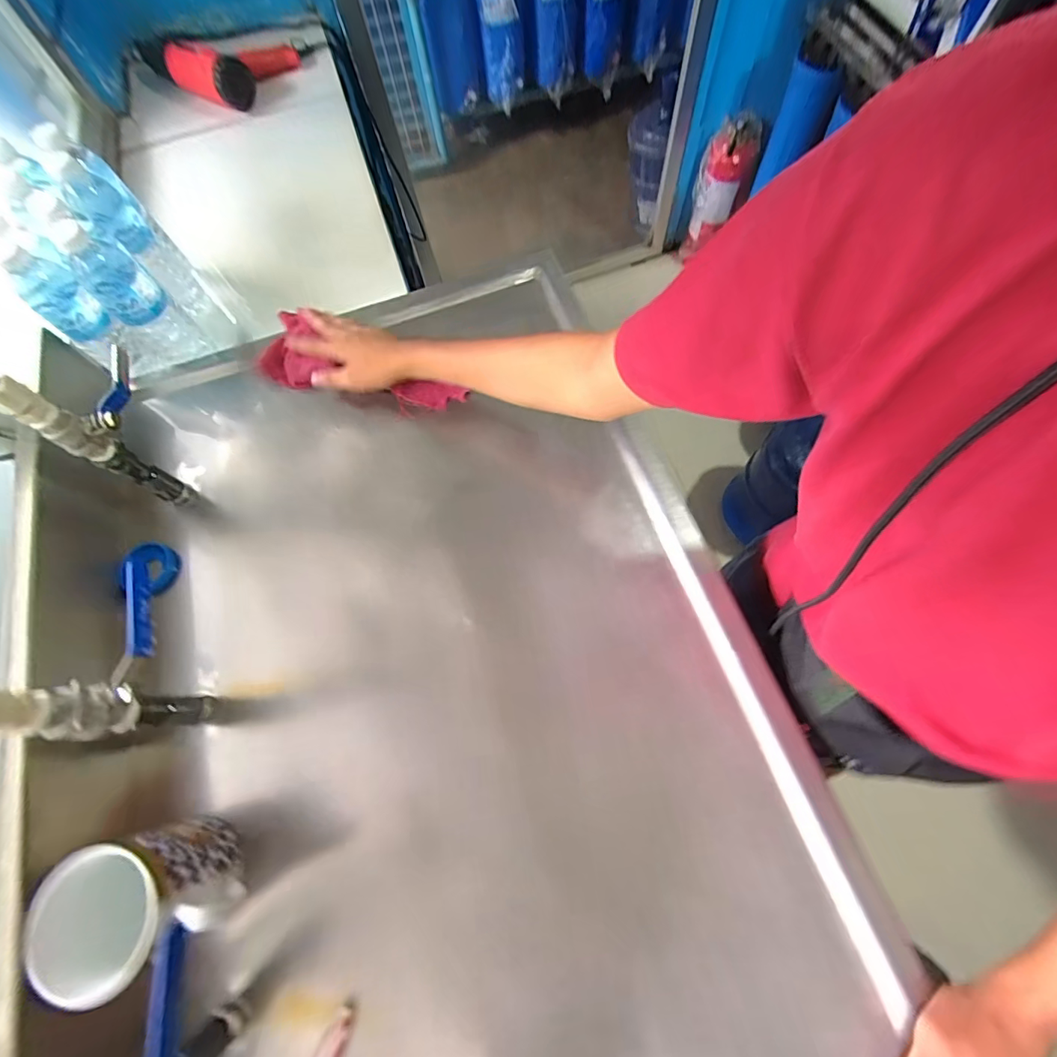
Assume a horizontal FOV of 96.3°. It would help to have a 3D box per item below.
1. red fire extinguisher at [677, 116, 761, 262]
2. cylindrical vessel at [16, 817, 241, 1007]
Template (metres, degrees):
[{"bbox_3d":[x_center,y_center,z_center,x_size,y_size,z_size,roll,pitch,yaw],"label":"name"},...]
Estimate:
[{"bbox_3d":[0.590,-1.037,1.475,0.144,0.381,0.133,19,72,11],"label":"red fire extinguisher"},{"bbox_3d":[-0.288,0.279,0.362,0.105,0.091,0.091,-34,71,-12],"label":"cylindrical vessel"}]

